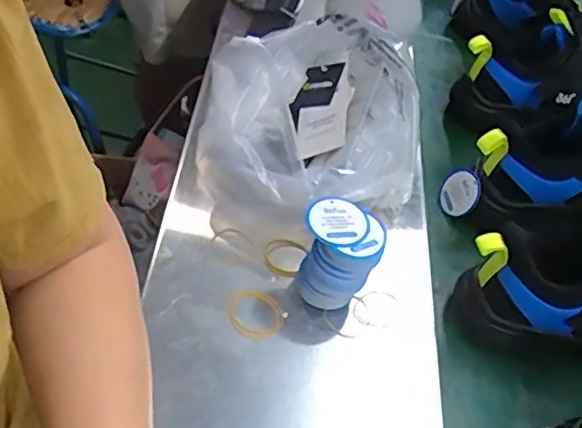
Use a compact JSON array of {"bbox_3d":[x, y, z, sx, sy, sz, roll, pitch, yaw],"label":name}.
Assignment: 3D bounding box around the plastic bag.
[{"bbox_3d":[0.017,-0.075,0.579,0.194,0.120,0.209,1,45,2],"label":"plastic bag"}]

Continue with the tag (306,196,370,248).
[{"bbox_3d":[0.036,0.006,0.487,0.049,0.006,0.044,32,60,18],"label":"tag"}]

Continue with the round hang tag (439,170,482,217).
[{"bbox_3d":[0.172,-0.021,0.633,0.007,0.045,0.048,3,-4,-33],"label":"round hang tag"}]

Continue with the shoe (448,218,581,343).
[{"bbox_3d":[0.259,0.060,0.516,0.232,0.101,0.078,1,45,3],"label":"shoe"}]

